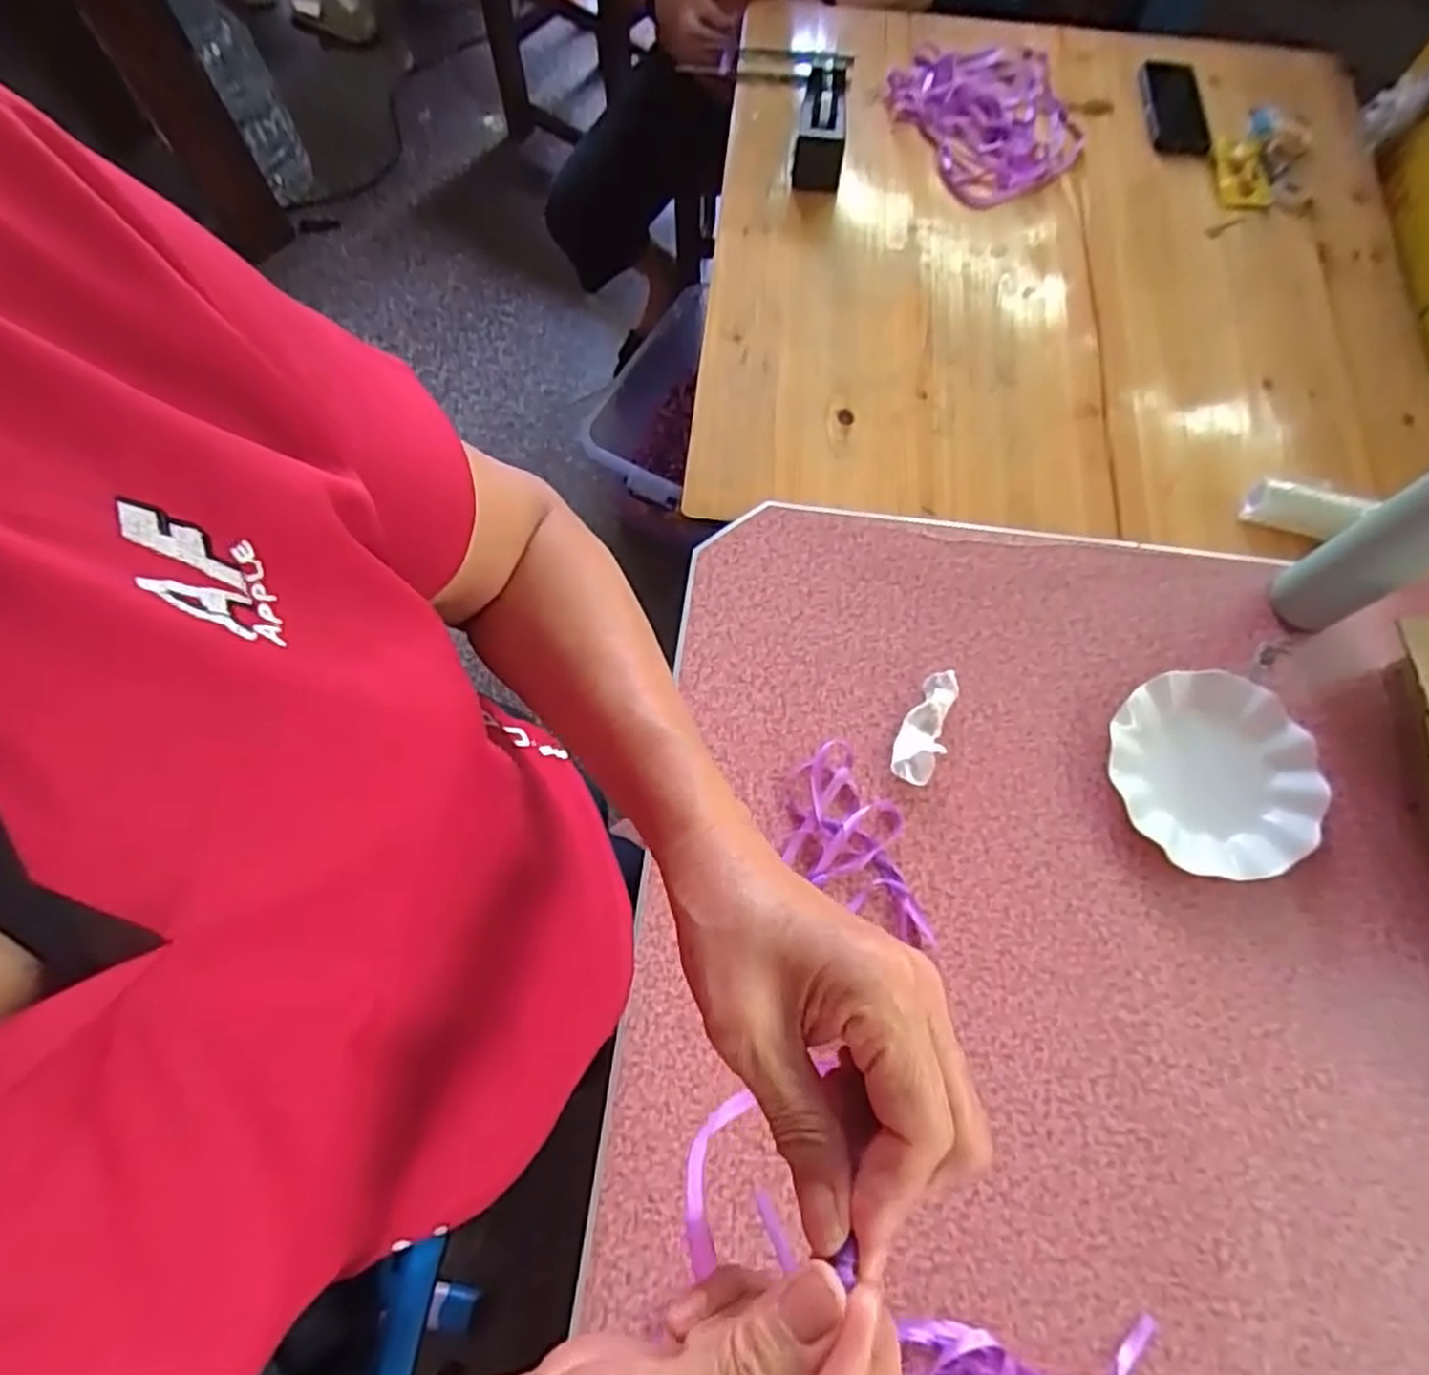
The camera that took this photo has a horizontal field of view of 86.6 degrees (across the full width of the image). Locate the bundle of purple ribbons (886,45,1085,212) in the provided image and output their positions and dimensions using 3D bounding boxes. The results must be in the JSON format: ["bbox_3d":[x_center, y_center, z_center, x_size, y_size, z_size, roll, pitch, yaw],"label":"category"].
[{"bbox_3d":[0.352,-0.754,0.992,0.195,0.042,0.272,-28,73,-10],"label":"bundle of purple ribbons"}]

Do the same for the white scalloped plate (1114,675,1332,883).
[{"bbox_3d":[0.447,0.077,0.683,0.178,0.027,0.179,0,70,0],"label":"white scalloped plate"}]

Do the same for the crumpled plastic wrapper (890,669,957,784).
[{"bbox_3d":[0.195,0.036,0.696,0.039,0.021,0.108,26,72,8],"label":"crumpled plastic wrapper"}]

